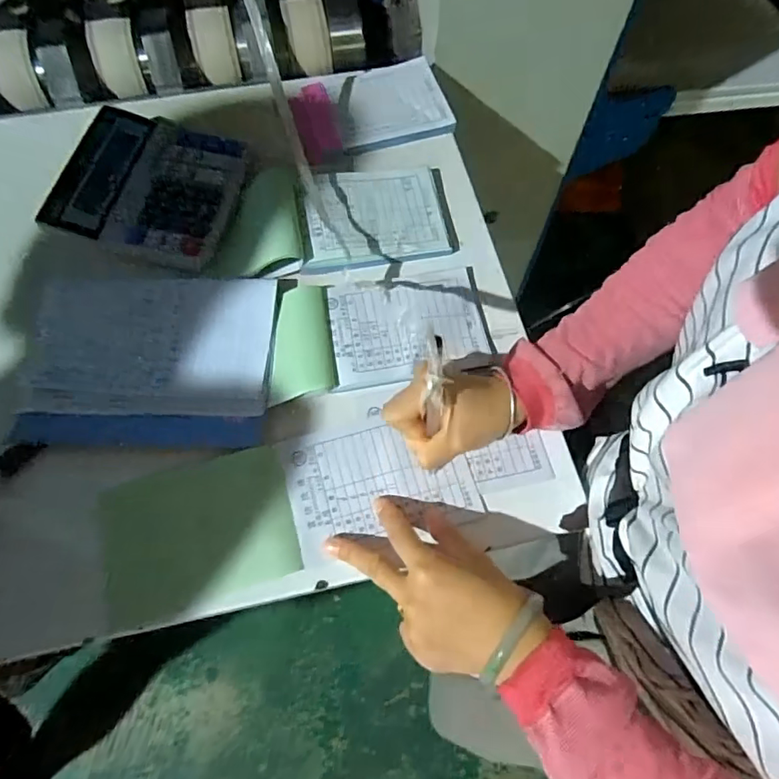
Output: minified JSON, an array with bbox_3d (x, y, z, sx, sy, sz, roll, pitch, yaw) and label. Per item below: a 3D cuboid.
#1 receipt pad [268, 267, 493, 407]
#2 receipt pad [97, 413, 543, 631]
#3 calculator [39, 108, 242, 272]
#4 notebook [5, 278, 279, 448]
[{"bbox_3d":[-0.011,-0.058,0.466,0.193,0.018,0.106,-11,71,-5],"label":"receipt pad"},{"bbox_3d":[-0.047,0.085,0.420,0.349,0.007,0.107,-13,71,-7],"label":"receipt pad"},{"bbox_3d":[-0.233,-0.203,0.513,0.165,0.019,0.151,15,71,4],"label":"calculator"},{"bbox_3d":[-0.209,-0.027,0.460,0.205,0.012,0.159,0,71,-1],"label":"notebook"}]

